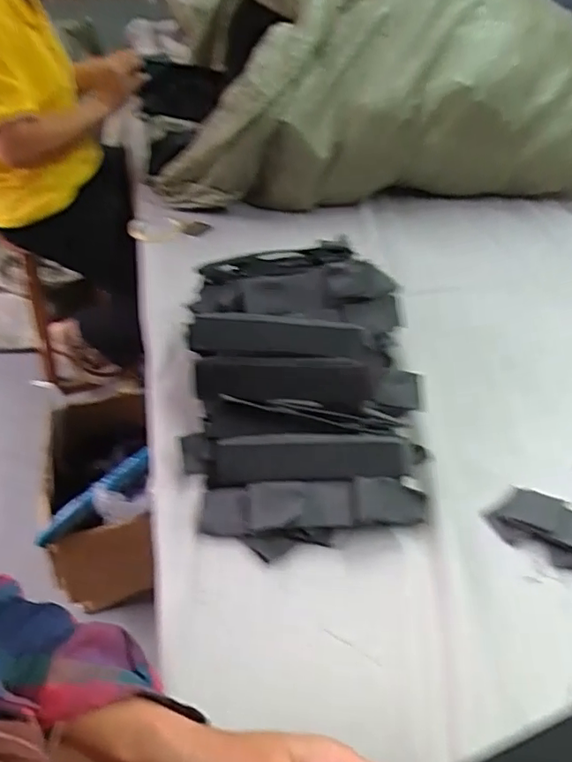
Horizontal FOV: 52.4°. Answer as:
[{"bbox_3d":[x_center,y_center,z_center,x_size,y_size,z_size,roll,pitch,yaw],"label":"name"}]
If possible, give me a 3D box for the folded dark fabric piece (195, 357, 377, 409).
[{"bbox_3d":[-0.005,0.002,0.619,0.184,0.025,0.050,4,71,6],"label":"folded dark fabric piece"}]

